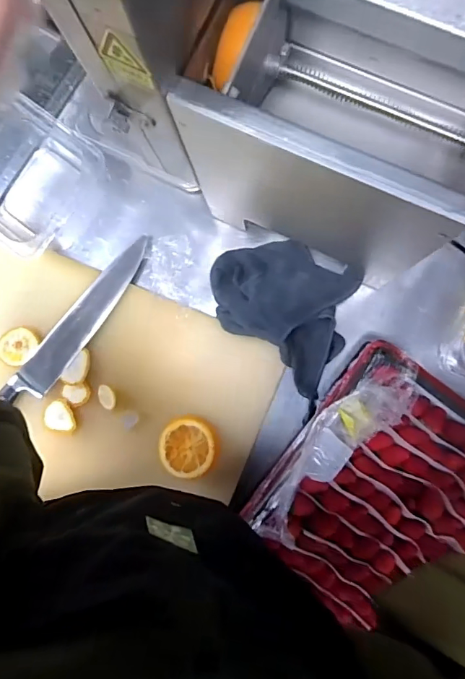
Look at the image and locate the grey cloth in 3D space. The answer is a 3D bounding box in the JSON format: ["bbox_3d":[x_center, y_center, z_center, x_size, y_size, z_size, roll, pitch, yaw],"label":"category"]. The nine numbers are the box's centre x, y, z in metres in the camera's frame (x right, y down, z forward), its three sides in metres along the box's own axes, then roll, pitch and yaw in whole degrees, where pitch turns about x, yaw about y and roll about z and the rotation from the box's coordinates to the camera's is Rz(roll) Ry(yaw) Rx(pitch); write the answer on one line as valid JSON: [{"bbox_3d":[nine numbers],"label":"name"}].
[{"bbox_3d":[0.064,-0.047,0.588,0.193,0.034,0.164,32,90,5],"label":"grey cloth"}]

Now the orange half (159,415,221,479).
[{"bbox_3d":[-0.055,0.135,0.587,0.071,0.030,0.076,0,88,4],"label":"orange half"}]

